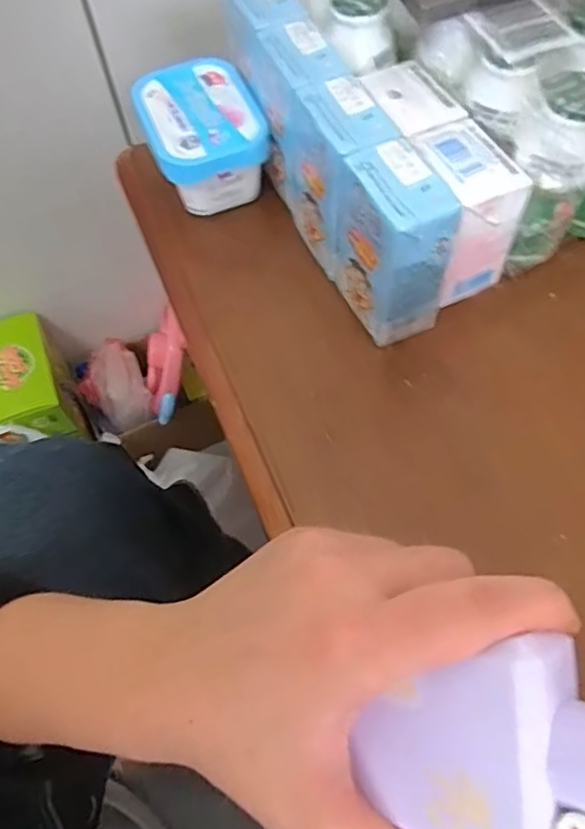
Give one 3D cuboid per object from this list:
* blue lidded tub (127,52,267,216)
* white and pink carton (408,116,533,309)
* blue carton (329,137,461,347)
[{"bbox_3d":[-0.052,-0.159,0.380,0.064,0.052,0.082,-20,63,-7],"label":"blue lidded tub"},{"bbox_3d":[0.085,-0.101,0.328,0.040,0.078,0.052,-21,63,-7],"label":"white and pink carton"},{"bbox_3d":[0.050,-0.079,0.310,0.045,0.087,0.052,-21,63,-7],"label":"blue carton"}]

